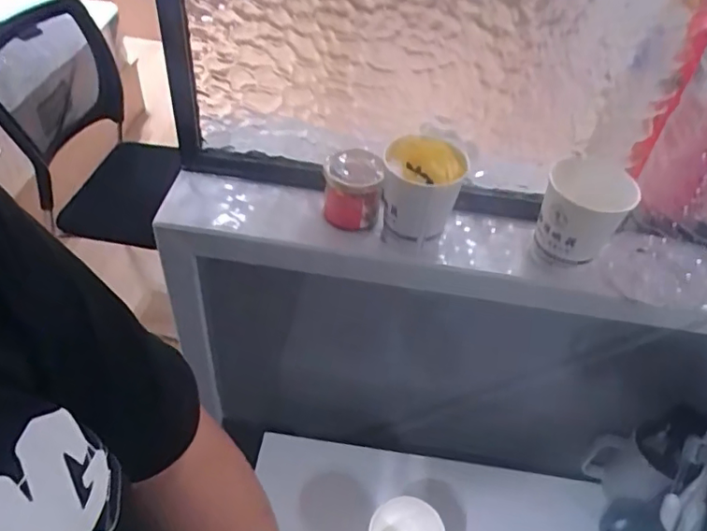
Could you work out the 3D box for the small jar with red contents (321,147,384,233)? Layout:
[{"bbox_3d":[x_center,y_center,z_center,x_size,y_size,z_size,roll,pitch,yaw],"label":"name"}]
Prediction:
[{"bbox_3d":[-0.001,-0.067,0.518,0.052,0.061,0.049,4,45,-4],"label":"small jar with red contents"}]

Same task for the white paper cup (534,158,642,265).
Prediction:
[{"bbox_3d":[0.193,-0.043,0.483,0.069,0.079,0.063,25,47,16],"label":"white paper cup"}]

